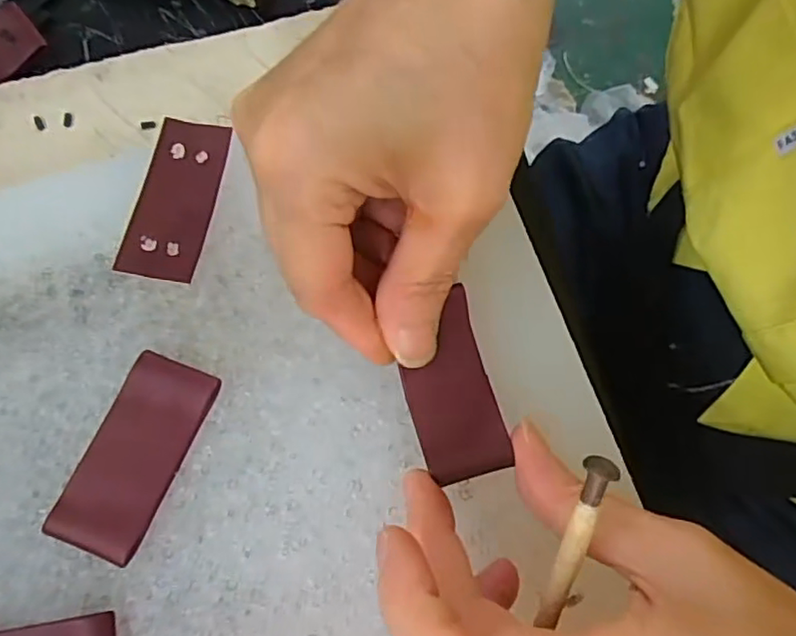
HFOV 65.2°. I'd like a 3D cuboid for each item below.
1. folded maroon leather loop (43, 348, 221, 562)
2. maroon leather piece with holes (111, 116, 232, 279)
[{"bbox_3d":[-0.081,0.042,0.195,0.028,0.008,0.061,21,74,4],"label":"folded maroon leather loop"},{"bbox_3d":[-0.078,-0.042,0.219,0.026,0.004,0.060,10,73,-2],"label":"maroon leather piece with holes"}]

